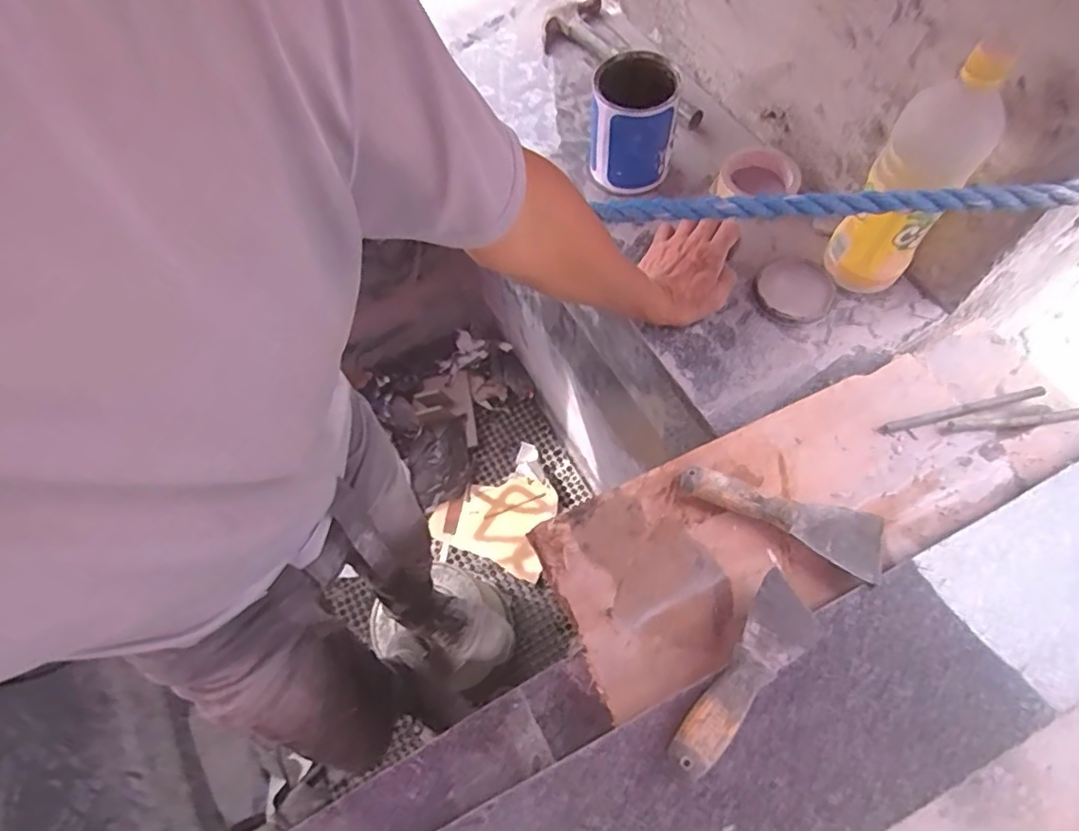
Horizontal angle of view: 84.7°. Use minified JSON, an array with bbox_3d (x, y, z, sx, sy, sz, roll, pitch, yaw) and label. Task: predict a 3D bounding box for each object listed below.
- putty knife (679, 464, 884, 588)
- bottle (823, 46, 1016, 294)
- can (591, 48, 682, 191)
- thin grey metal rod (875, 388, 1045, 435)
[{"bbox_3d":[0.220,0.083,0.536,0.180,0.023,0.062,24,68,14],"label":"putty knife"},{"bbox_3d":[0.354,-0.219,0.568,0.081,0.239,0.076,32,70,17],"label":"bottle"},{"bbox_3d":[0.114,-0.351,0.715,0.097,0.114,0.102,11,65,8],"label":"can"},{"bbox_3d":[0.411,-0.004,0.578,0.166,0.006,0.010,-13,64,-3],"label":"thin grey metal rod"}]

